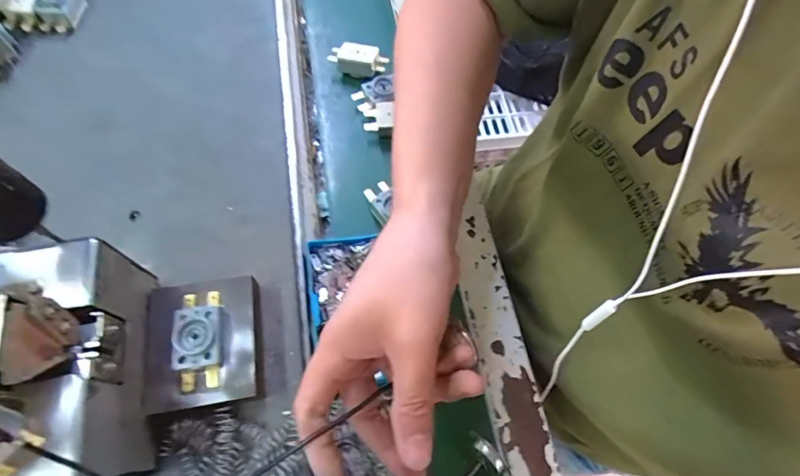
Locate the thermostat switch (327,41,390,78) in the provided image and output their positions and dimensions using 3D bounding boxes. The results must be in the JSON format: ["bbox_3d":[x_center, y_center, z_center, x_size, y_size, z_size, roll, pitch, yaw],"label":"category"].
[{"bbox_3d":[-0.042,-0.184,0.442,0.056,0.029,0.024,15,64,3],"label":"thermostat switch"}]

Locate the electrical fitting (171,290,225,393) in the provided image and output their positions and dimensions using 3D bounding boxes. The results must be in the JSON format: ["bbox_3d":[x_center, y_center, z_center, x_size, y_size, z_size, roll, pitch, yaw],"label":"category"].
[{"bbox_3d":[-0.125,0.063,0.267,0.030,0.012,0.059,-7,68,-5],"label":"electrical fitting"}]

